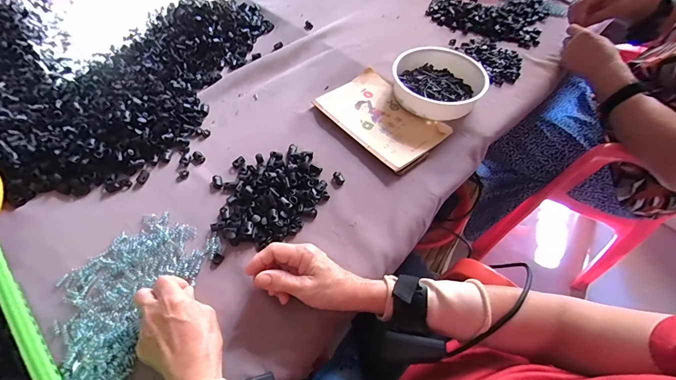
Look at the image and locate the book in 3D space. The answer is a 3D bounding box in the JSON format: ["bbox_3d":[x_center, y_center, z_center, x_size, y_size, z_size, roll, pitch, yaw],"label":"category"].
[{"bbox_3d":[0.078,-0.127,0.554,0.141,0.016,0.209,-34,64,-24],"label":"book"}]

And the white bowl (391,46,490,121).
[{"bbox_3d":[0.178,-0.193,0.576,0.160,0.056,0.165,2,55,-2],"label":"white bowl"}]

